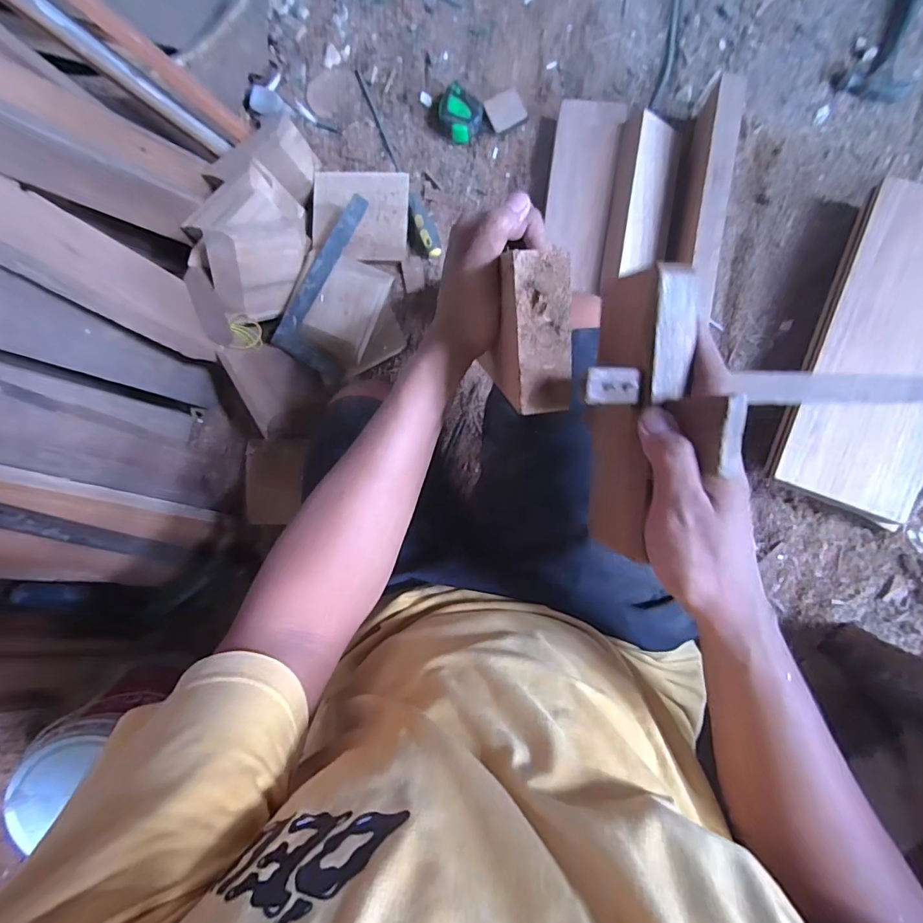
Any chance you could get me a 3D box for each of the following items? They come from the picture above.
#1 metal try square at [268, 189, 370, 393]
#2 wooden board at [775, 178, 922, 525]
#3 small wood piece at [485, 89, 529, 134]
[{"bbox_3d":[-0.183,-0.254,0.705,0.111,0.012,0.260,28,97,-12],"label":"metal try square"},{"bbox_3d":[0.603,-0.154,0.640,0.184,0.024,0.448,21,90,3],"label":"wooden board"},{"bbox_3d":[0.070,-0.547,0.726,0.060,0.007,0.054,-27,92,1],"label":"small wood piece"}]

